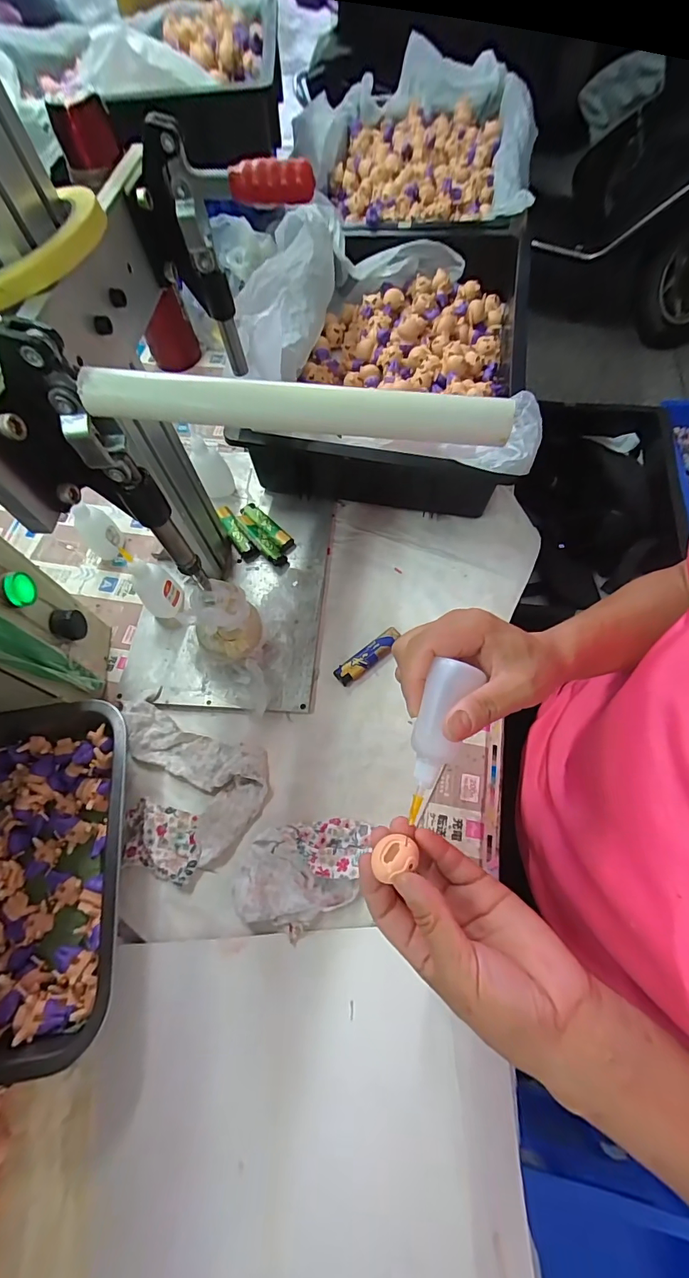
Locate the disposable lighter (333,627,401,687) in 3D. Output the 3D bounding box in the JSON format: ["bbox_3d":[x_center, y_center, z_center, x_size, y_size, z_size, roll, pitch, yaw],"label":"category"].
[{"bbox_3d":[0.025,0.018,0.457,0.078,0.012,0.021,-35,67,-13],"label":"disposable lighter"}]

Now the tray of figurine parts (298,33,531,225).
[{"bbox_3d":[0.110,-0.812,0.717,0.375,0.090,0.421,4,64,5],"label":"tray of figurine parts"}]

